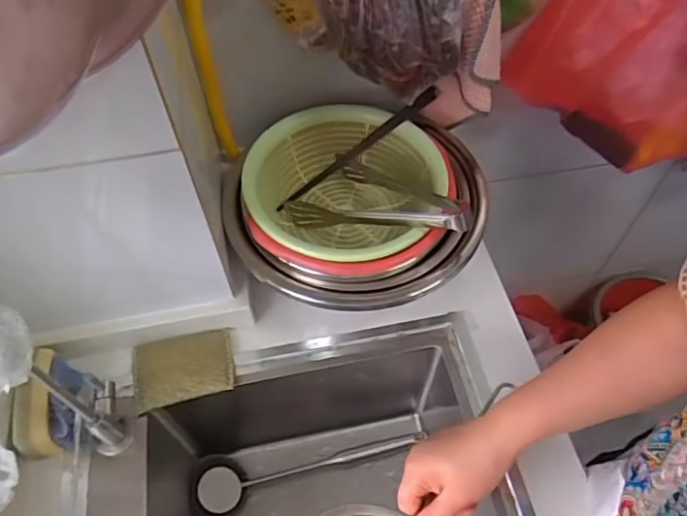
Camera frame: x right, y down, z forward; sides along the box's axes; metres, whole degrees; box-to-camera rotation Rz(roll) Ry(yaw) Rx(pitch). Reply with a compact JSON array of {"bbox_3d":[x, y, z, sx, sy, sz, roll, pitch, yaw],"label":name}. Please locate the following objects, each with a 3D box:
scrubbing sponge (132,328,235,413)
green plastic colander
[{"bbox_3d":[-0.185,0.124,0.628,0.110,0.018,0.080,-13,56,-8],"label":"scrubbing sponge"},{"bbox_3d":[-0.001,-0.075,0.667,0.219,0.088,0.226,0,55,0],"label":"green plastic colander"}]

